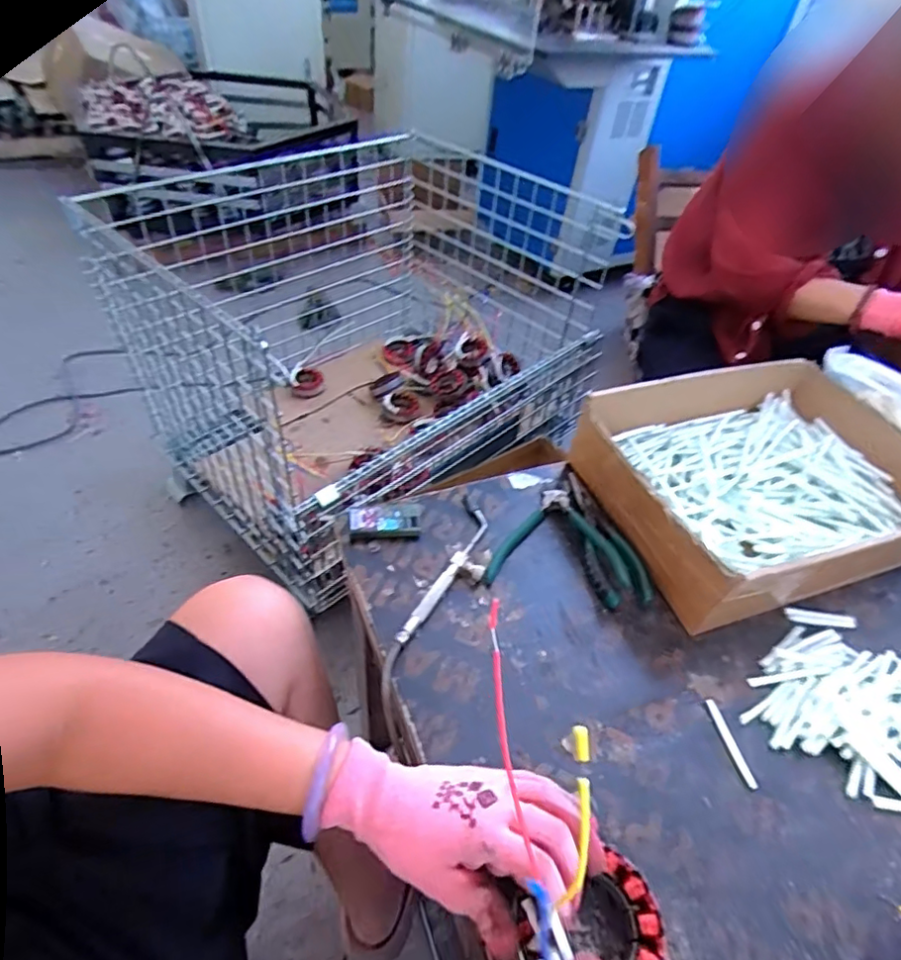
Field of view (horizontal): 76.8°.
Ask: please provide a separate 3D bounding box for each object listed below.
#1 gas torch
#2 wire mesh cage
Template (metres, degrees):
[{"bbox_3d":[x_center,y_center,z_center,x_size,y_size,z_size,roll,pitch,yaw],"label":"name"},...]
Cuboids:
[{"bbox_3d":[0.008,0.080,0.525,0.046,0.012,0.179,18,46,10],"label":"gas torch"},{"bbox_3d":[-0.195,-0.349,1.275,0.877,0.513,0.819,-32,57,-33],"label":"wire mesh cage"}]

